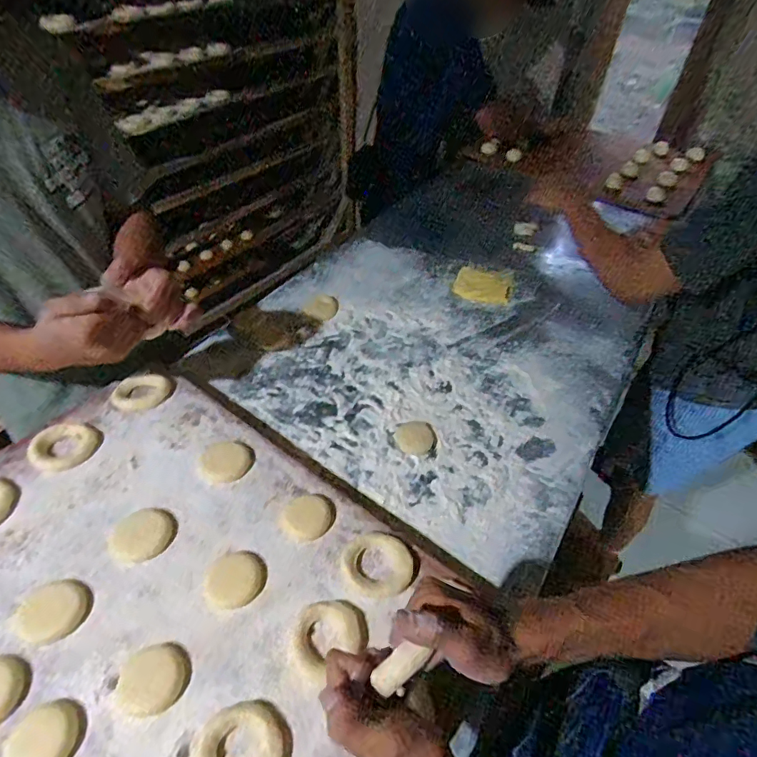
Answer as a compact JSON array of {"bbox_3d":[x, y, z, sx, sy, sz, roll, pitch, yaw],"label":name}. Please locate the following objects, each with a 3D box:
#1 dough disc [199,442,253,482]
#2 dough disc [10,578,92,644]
[{"bbox_3d":[-0.193,0.103,0.595,0.064,0.005,0.057,25,50,21],"label":"dough disc"},{"bbox_3d":[-0.320,0.227,0.467,0.053,0.013,0.057,1,46,-1],"label":"dough disc"}]

